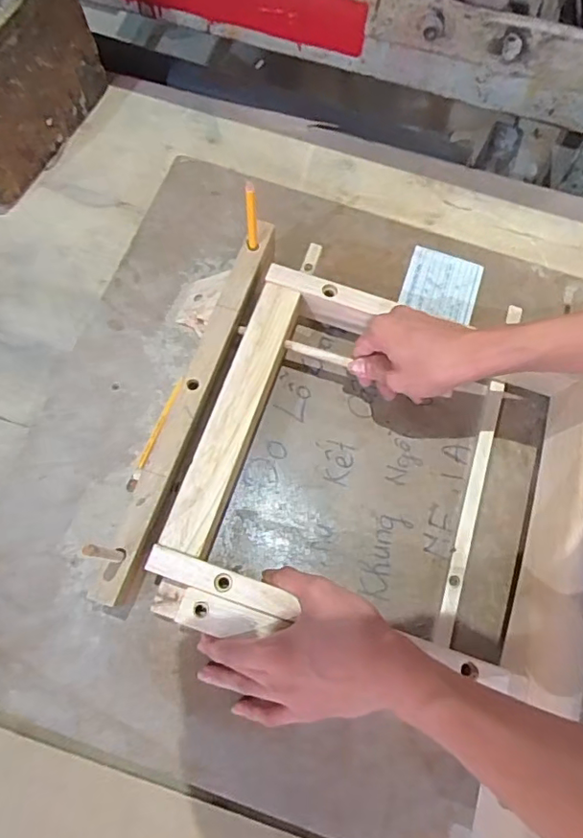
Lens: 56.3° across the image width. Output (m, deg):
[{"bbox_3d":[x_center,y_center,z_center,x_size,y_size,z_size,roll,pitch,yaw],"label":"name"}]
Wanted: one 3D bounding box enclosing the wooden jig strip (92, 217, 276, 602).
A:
[{"bbox_3d":[-0.083,-0.021,0.457,0.027,0.015,0.346,18,72,4],"label":"wooden jig strip"}]

